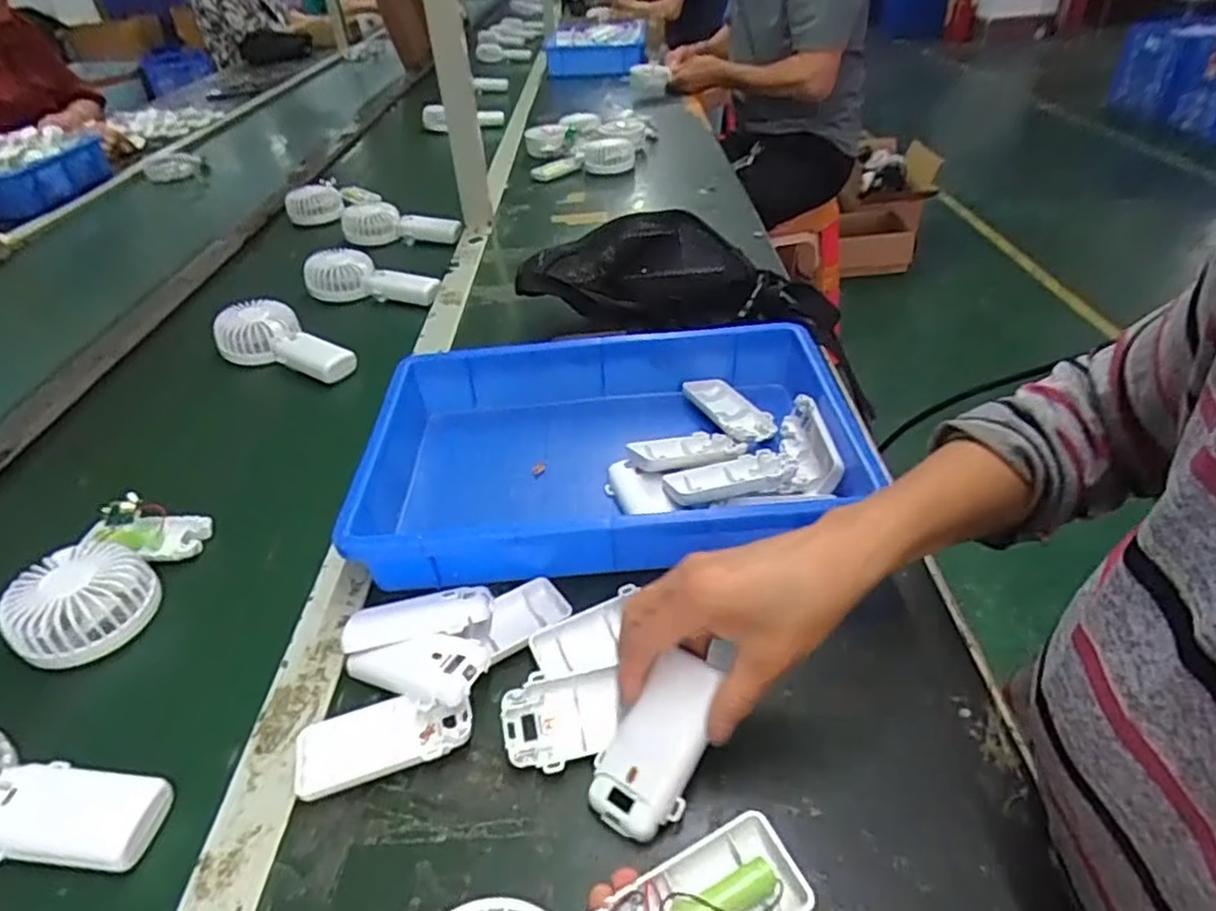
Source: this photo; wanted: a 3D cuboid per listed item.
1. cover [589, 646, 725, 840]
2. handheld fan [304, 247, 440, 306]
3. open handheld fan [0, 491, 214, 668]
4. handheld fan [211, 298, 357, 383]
[{"bbox_3d":[0.025,0.148,0.356,0.048,0.014,0.092,23,78,31],"label":"cover"},{"bbox_3d":[-0.305,-0.232,0.886,0.179,0.044,0.077,17,44,19],"label":"handheld fan"},{"bbox_3d":[-0.364,0.081,0.496,0.074,0.052,0.138,-3,38,2],"label":"open handheld fan"},{"bbox_3d":[-0.365,-0.122,0.763,0.178,0.051,0.088,28,48,29],"label":"handheld fan"}]

